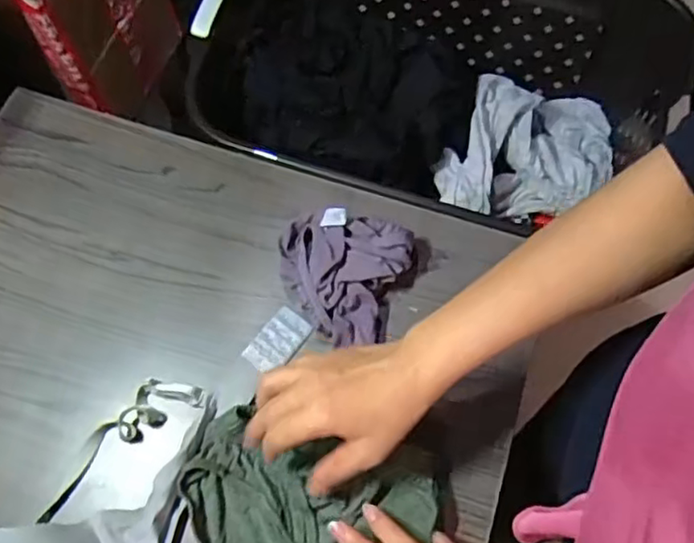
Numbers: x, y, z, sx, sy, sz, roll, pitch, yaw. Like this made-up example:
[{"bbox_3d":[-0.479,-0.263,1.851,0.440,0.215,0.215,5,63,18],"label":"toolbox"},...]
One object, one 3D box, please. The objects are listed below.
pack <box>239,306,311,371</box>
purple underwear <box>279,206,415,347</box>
[{"bbox_3d":[-0.064,0.063,0.580,0.036,0.011,0.060,37,72,13],"label":"pack"},{"bbox_3d":[-0.001,0.004,0.587,0.119,0.043,0.124,0,67,-1],"label":"purple underwear"}]

